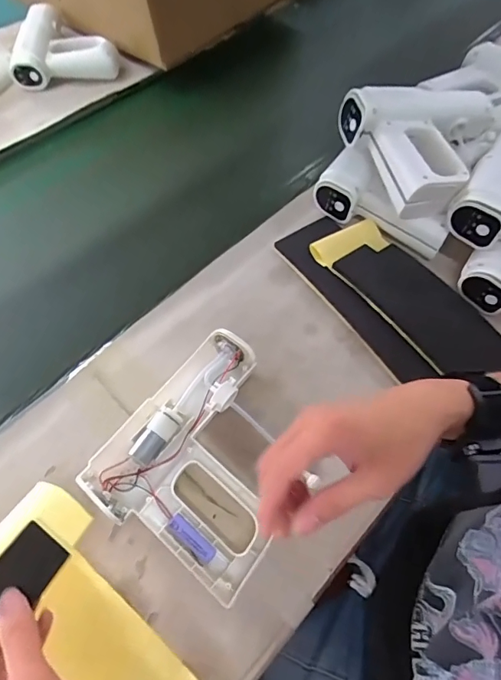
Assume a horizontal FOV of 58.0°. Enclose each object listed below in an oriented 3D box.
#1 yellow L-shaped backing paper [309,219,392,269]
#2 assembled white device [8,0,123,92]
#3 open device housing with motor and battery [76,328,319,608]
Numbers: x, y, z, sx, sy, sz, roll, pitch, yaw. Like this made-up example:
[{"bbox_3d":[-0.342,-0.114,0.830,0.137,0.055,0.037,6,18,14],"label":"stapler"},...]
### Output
[{"bbox_3d":[0.127,-0.124,0.584,0.102,0.017,0.042,-23,64,-13],"label":"yellow L-shaped backing paper"},{"bbox_3d":[-0.337,-0.541,0.819,0.182,0.043,0.203,-11,61,-7],"label":"assembled white device"},{"bbox_3d":[-0.035,0.106,0.450,0.178,0.046,0.204,30,65,15],"label":"open device housing with motor and battery"}]

